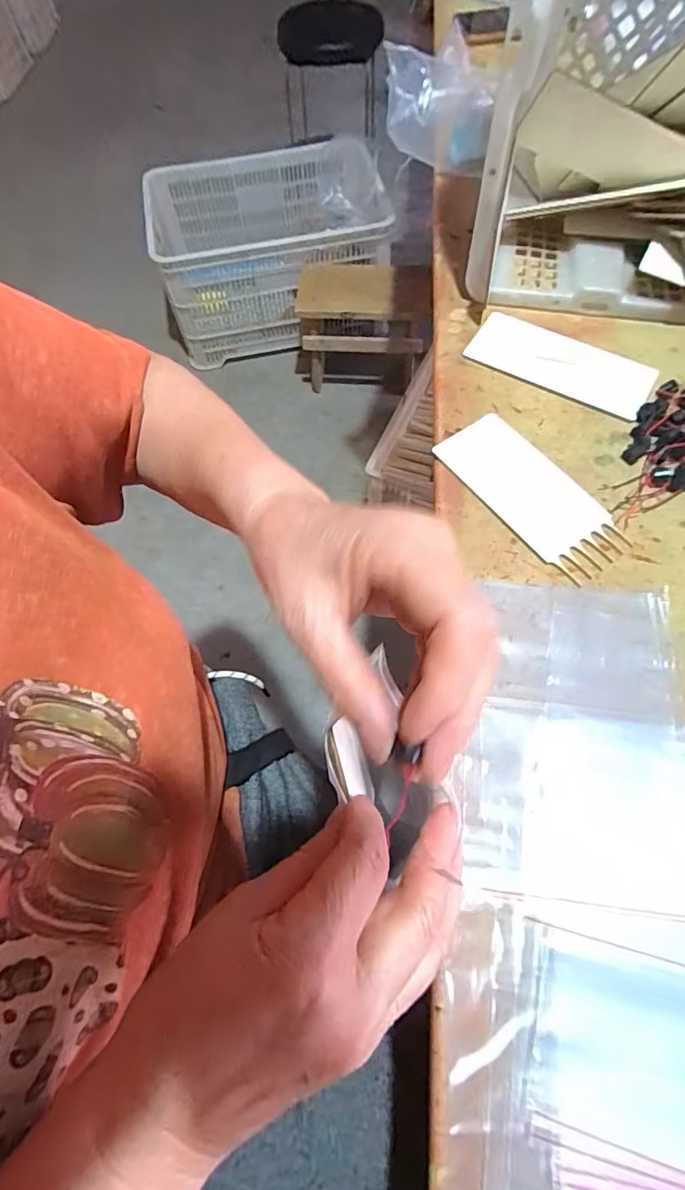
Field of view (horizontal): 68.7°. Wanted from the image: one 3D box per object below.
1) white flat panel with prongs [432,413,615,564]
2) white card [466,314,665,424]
[{"bbox_3d":[0.130,-0.083,0.369,0.067,0.006,0.122,-34,68,-13],"label":"white flat panel with prongs"},{"bbox_3d":[0.180,-0.193,0.415,0.144,0.005,0.064,30,71,17],"label":"white card"}]

